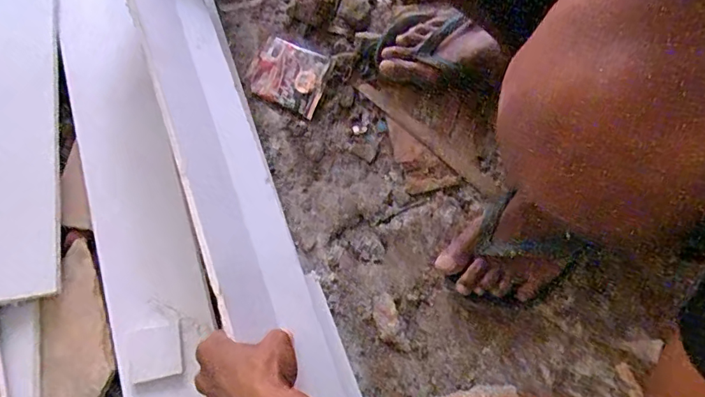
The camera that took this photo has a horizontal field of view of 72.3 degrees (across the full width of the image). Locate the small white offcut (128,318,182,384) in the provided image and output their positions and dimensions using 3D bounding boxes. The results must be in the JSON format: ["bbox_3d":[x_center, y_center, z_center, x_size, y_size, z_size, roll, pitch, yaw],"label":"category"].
[{"bbox_3d":[-0.204,0.159,0.505,0.050,0.005,0.057,-5,53,-25],"label":"small white offcut"}]

